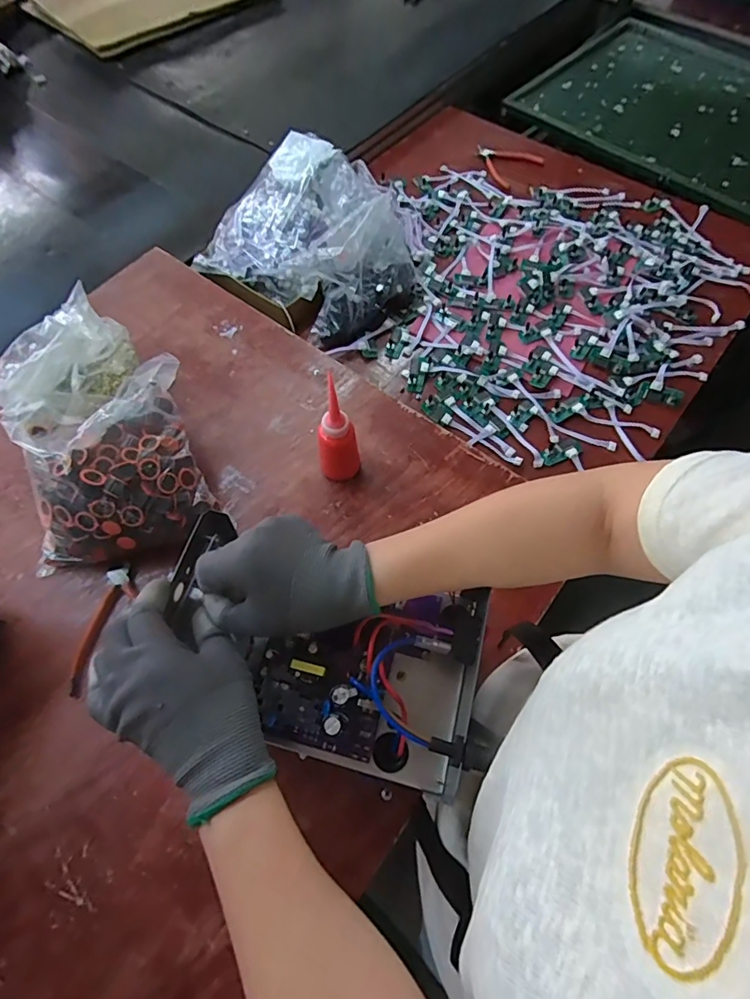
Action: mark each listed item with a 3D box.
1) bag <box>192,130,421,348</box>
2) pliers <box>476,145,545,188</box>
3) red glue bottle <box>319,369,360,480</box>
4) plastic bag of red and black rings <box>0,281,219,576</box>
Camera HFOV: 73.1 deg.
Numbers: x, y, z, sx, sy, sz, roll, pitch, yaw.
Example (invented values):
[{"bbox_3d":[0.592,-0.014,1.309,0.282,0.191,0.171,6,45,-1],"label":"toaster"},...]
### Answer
[{"bbox_3d":[-0.085,-0.463,0.858,0.338,0.129,0.327,31,69,15],"label":"bag"},{"bbox_3d":[0.277,-0.731,1.084,0.125,0.015,0.134,-36,72,-15],"label":"pliers"},{"bbox_3d":[-0.041,-0.068,0.568,0.044,0.167,0.043,0,63,1],"label":"red glue bottle"},{"bbox_3d":[-0.312,-0.080,0.577,0.196,0.146,0.277,-16,64,-7],"label":"plastic bag of red and black rings"}]

